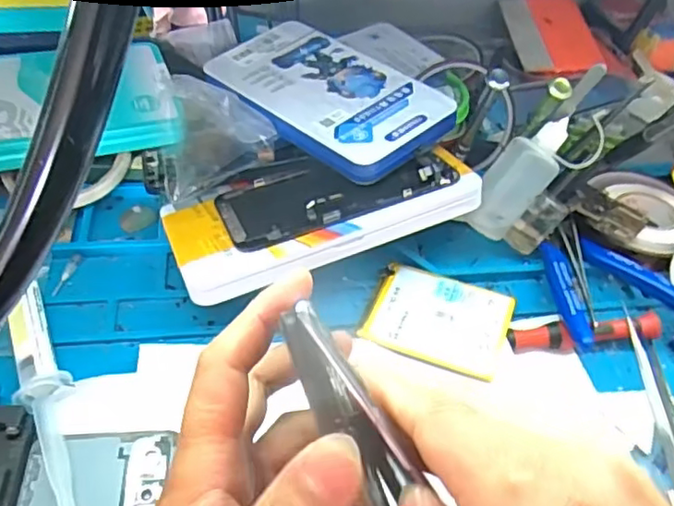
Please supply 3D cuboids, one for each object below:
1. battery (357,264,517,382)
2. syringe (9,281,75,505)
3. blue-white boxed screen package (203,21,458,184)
[{"bbox_3d":[0.060,0.038,0.373,0.080,0.006,0.060,20,50,12],"label":"battery"},{"bbox_3d":[-0.149,0.072,0.321,0.025,0.019,0.134,-15,52,-18],"label":"syringe"},{"bbox_3d":[-0.008,-0.111,0.429,0.092,0.014,0.170,-36,55,-25],"label":"blue-white boxed screen package"}]

